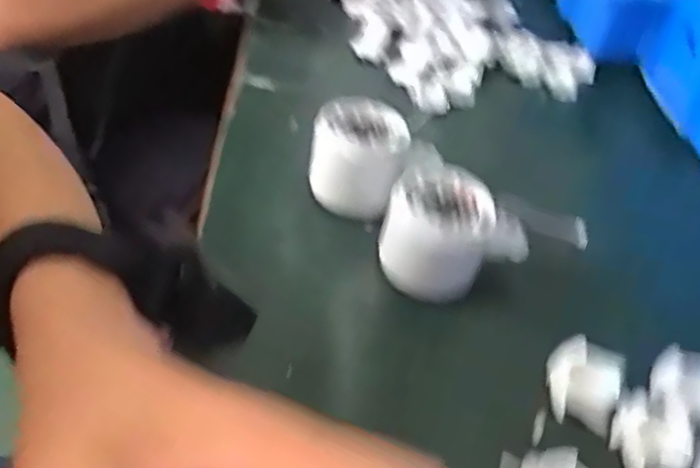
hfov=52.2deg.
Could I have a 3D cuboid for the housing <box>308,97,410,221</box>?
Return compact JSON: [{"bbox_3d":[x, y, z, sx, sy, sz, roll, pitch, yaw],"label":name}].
[{"bbox_3d":[0.005,-0.048,0.451,0.058,0.054,0.062,4,42,-4],"label":"housing"}]

